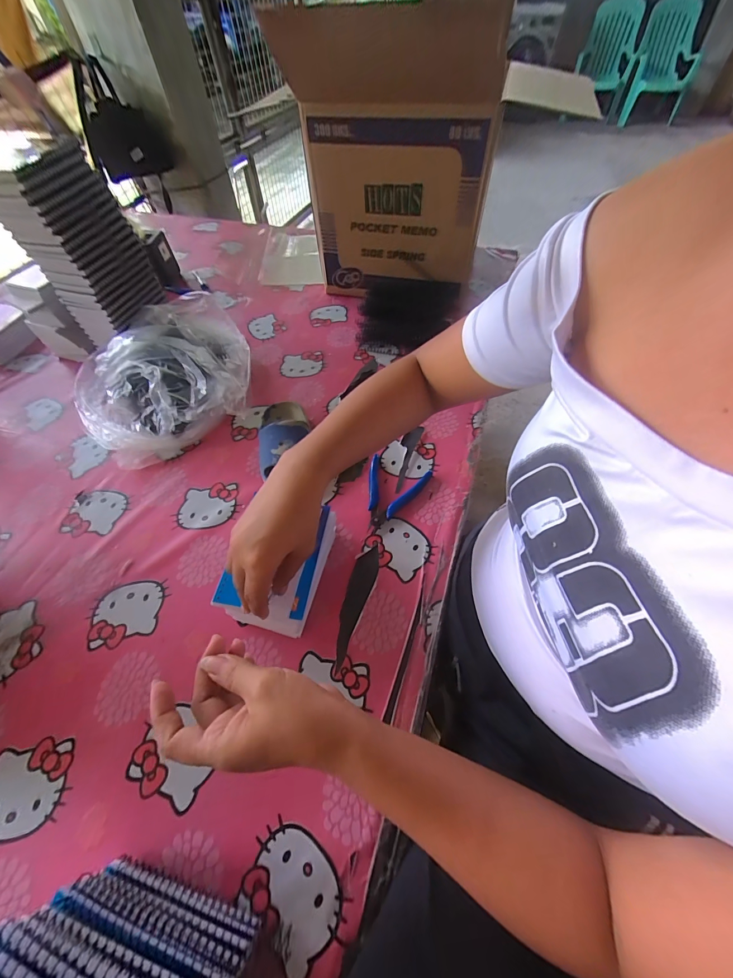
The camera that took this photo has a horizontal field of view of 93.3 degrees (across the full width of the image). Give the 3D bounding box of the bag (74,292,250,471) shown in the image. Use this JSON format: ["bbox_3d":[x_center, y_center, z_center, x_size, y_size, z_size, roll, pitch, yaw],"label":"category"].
[{"bbox_3d":[-0.321,-0.182,0.550,0.254,0.128,0.251,-18,58,-9],"label":"bag"}]

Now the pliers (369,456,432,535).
[{"bbox_3d":[0.031,0.008,0.479,0.086,0.009,0.113,20,60,15],"label":"pliers"}]

